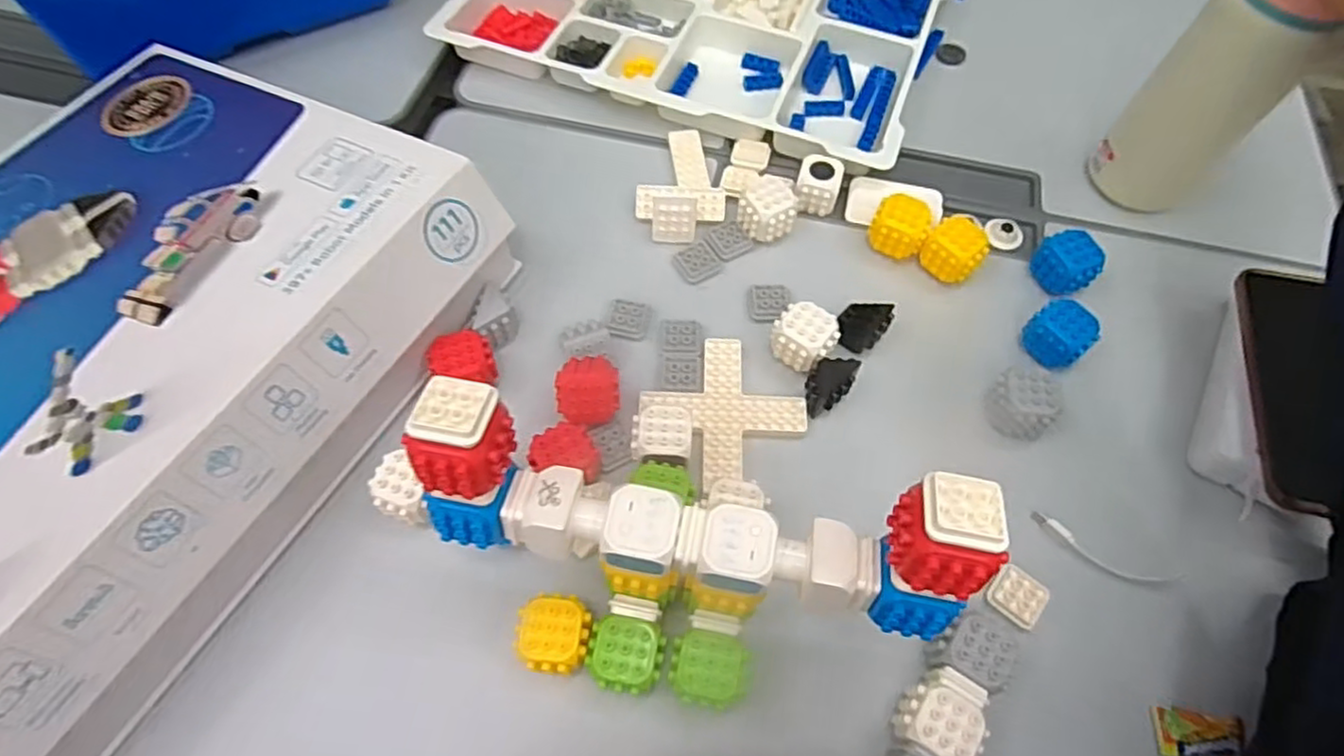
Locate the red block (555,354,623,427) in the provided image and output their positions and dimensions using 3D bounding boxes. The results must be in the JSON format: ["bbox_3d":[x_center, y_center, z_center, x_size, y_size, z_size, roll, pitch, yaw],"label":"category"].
[{"bbox_3d":[-0.050,0.009,0.421,0.036,0.032,0.040,-3,62,-3],"label":"red block"}]

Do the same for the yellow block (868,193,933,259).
[{"bbox_3d":[0.158,-0.104,0.487,0.037,0.037,0.032,26,64,12],"label":"yellow block"}]

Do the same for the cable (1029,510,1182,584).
[{"bbox_3d":[0.248,0.101,0.399,0.084,0.008,0.016,25,64,10],"label":"cable"}]

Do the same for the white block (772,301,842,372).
[{"bbox_3d":[0.084,-0.024,0.444,0.037,0.030,0.035,29,65,13],"label":"white block"}]

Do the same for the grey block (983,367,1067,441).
[{"bbox_3d":[0.210,0.017,0.425,0.038,0.033,0.036,-1,62,-2],"label":"grey block"}]

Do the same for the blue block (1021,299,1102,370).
[{"bbox_3d":[0.247,-0.028,0.447,0.035,0.030,0.038,-35,68,-18],"label":"blue block"}]

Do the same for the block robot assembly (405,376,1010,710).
[{"bbox_3d":[0.003,0.091,0.306,0.209,0.163,0.080,10,62,4],"label":"block robot assembly"}]

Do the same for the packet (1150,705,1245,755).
[{"bbox_3d":[0.268,0.180,0.355,0.041,0.010,0.023,4,62,1],"label":"packet"}]

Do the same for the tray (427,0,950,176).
[{"bbox_3d":[0.027,-0.316,0.595,0.374,0.030,0.264,21,63,10],"label":"tray"}]

